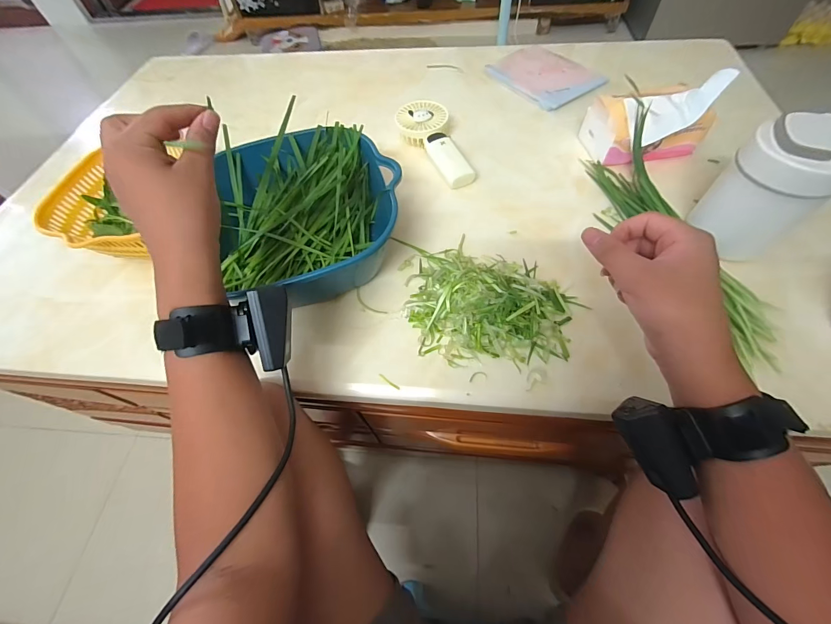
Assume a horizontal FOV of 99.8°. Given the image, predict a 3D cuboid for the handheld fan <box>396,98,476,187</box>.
[{"bbox_3d":[0.027,-0.256,0.542,0.077,0.040,0.180,-17,61,-5],"label":"handheld fan"}]

